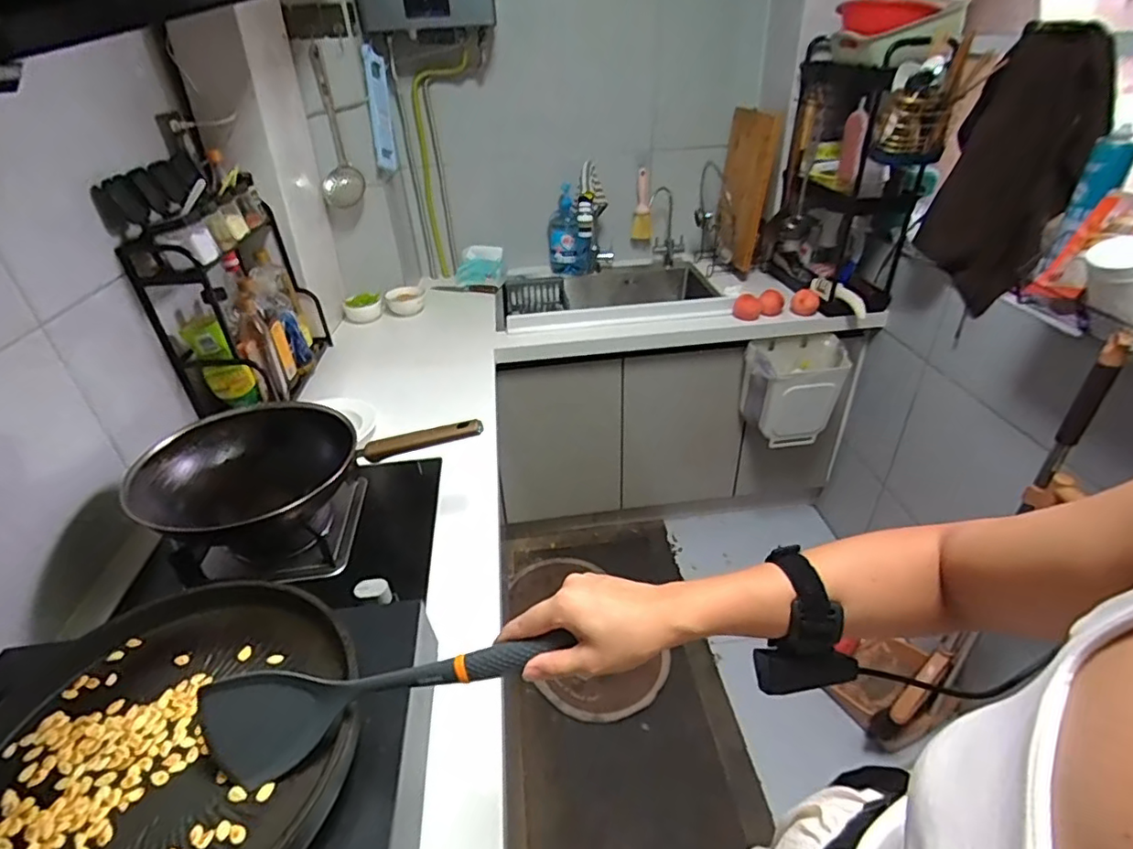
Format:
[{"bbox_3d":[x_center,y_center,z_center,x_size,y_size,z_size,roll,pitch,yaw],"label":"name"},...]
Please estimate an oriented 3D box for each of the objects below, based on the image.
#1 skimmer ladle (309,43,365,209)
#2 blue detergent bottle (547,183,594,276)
[{"bbox_3d":[-0.567,-0.699,1.354,0.095,0.330,0.070,-15,36,-16],"label":"skimmer ladle"},{"bbox_3d":[0.013,-0.590,1.777,0.140,0.290,0.089,-3,35,0],"label":"blue detergent bottle"}]

